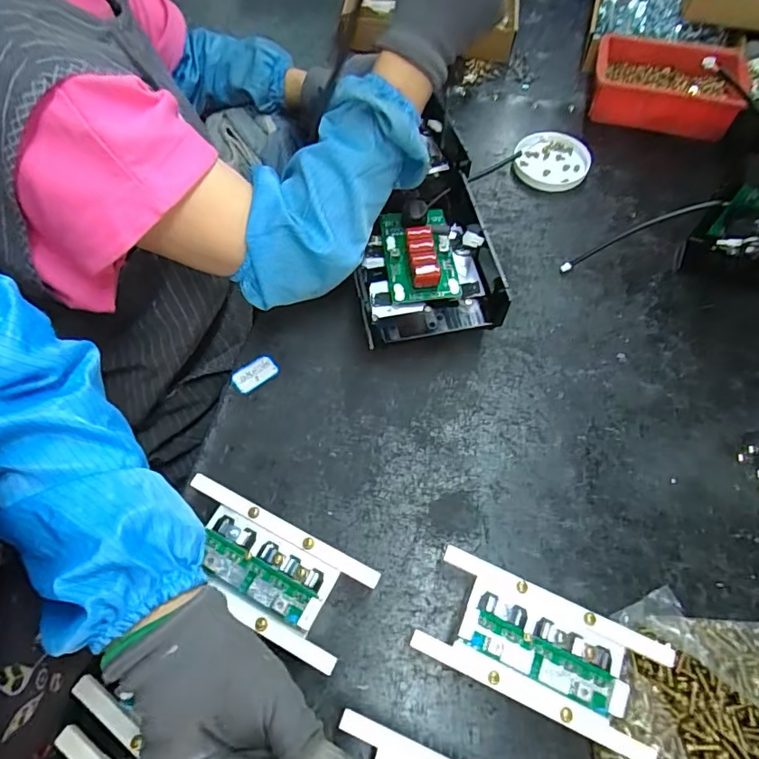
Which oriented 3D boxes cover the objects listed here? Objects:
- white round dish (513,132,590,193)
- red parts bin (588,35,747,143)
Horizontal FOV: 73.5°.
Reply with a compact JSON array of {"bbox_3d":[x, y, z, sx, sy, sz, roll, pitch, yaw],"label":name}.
[{"bbox_3d":[0.244,-0.310,0.719,0.098,0.012,0.106,0,62,0],"label":"white round dish"},{"bbox_3d":[0.420,-0.439,0.756,0.214,0.057,0.168,20,64,10],"label":"red parts bin"}]

